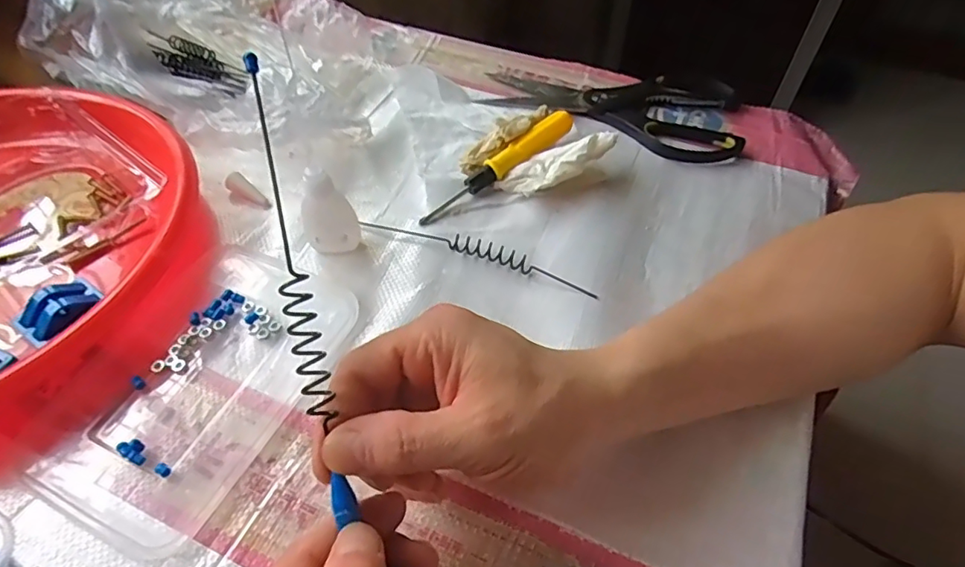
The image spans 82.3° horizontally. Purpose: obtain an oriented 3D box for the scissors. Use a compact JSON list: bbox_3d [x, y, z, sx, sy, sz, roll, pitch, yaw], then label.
[{"bbox_3d":[0.113,-0.160,0.474,0.213,0.011,0.115,18,53,13],"label":"scissors"}]

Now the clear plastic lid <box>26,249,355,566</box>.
[{"bbox_3d":[-0.152,0.053,0.308,0.101,0.009,0.167,19,53,14],"label":"clear plastic lid"}]

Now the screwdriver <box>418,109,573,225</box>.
[{"bbox_3d":[0.010,-0.087,0.408,0.138,0.015,0.019,-37,60,-13],"label":"screwdriver"}]

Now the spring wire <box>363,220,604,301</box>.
[{"bbox_3d":[-0.004,-0.023,0.369,0.164,0.010,0.015,19,53,14],"label":"spring wire"}]

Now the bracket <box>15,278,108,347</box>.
[{"bbox_3d":[-0.251,0.015,0.327,0.032,0.012,0.043,26,55,18],"label":"bracket"}]

